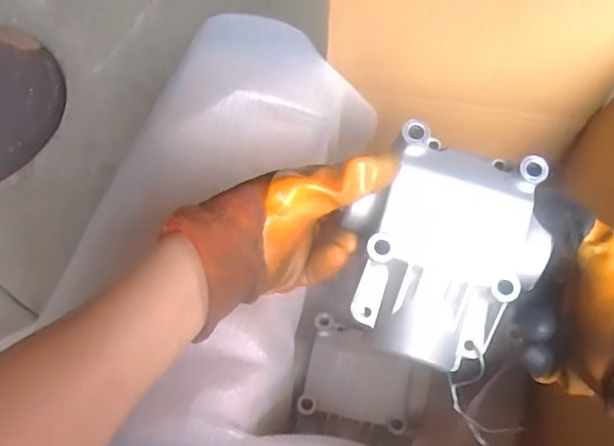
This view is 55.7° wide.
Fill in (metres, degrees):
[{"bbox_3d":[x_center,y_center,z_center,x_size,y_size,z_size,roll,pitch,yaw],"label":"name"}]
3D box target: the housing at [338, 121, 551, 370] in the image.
[{"bbox_3d":[0.091,0.019,0.399,0.118,0.075,0.145,22,92,1],"label":"housing"}]

